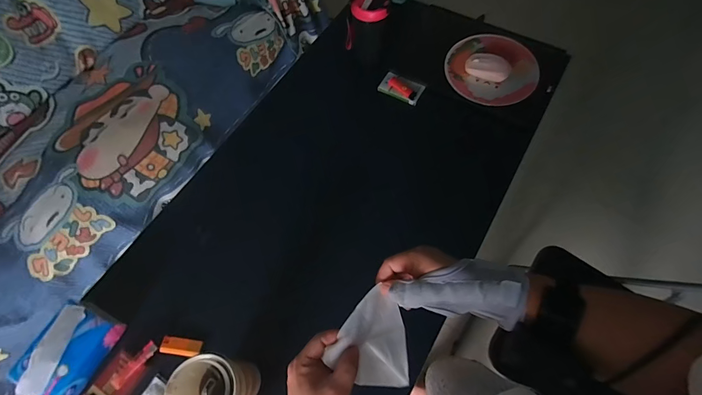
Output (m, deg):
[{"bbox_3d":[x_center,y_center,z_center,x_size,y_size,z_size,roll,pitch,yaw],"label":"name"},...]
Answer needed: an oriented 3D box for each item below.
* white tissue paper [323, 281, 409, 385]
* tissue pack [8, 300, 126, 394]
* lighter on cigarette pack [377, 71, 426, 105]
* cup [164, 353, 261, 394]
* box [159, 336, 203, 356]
[{"bbox_3d":[0.029,0.184,0.404,0.090,0.143,0.041,-27,33,-9],"label":"white tissue paper"},{"bbox_3d":[-0.474,0.254,0.556,0.103,0.073,0.143,23,69,13],"label":"tissue pack"},{"bbox_3d":[0.121,-0.263,0.804,0.098,0.018,0.057,26,69,14],"label":"lighter on cigarette pack"},{"bbox_3d":[-0.183,0.273,0.482,0.073,0.169,0.087,-14,65,-4],"label":"cup"},{"bbox_3d":[-0.298,0.263,0.591,0.073,0.014,0.027,4,66,5],"label":"box"}]

